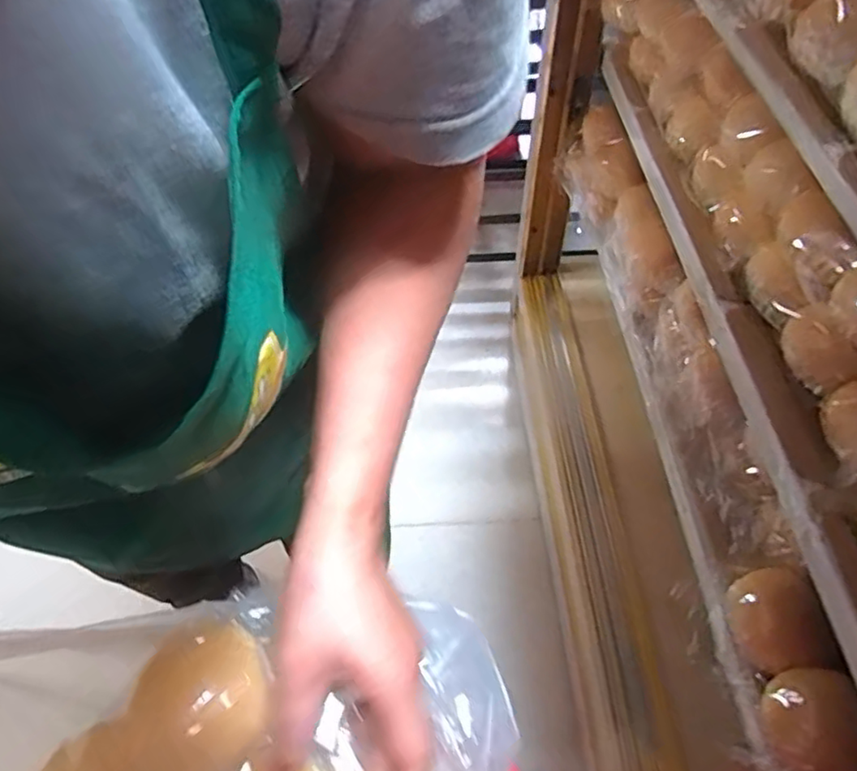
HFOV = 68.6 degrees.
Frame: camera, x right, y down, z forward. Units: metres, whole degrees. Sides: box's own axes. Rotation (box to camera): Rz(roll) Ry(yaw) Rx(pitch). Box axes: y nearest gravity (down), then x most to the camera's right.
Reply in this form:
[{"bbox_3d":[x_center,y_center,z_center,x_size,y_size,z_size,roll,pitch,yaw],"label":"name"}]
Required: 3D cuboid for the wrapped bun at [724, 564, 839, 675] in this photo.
[{"bbox_3d":[0.305,0.207,0.548,0.068,0.050,0.080,-4,52,0],"label":"wrapped bun"}]

